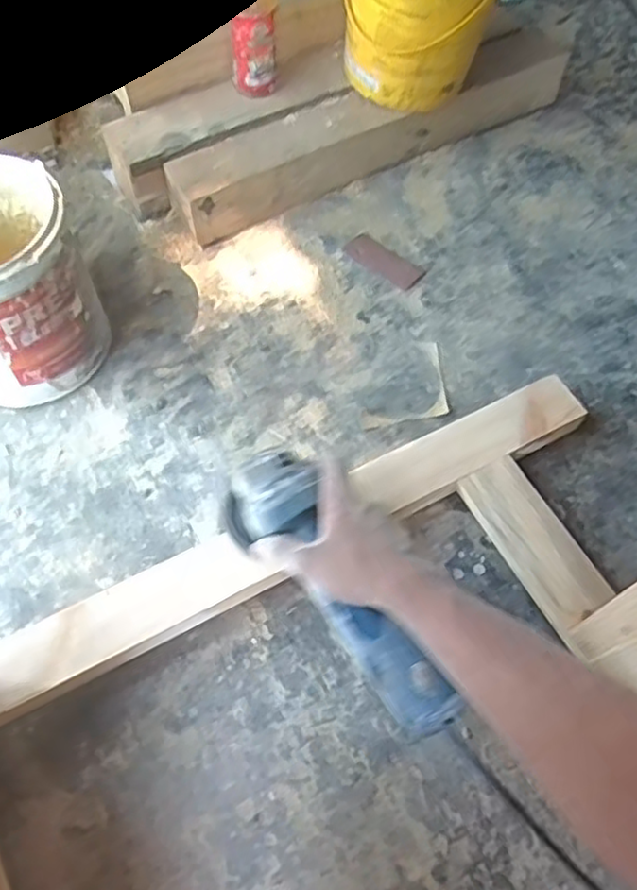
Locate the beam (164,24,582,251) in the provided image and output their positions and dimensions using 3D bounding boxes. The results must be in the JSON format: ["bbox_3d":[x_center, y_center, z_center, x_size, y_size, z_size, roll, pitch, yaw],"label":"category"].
[{"bbox_3d":[0.089,-0.427,0.940,0.601,0.092,0.084,-25,64,-14],"label":"beam"}]

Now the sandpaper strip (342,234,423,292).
[{"bbox_3d":[0.083,-0.232,0.883,0.101,0.005,0.046,38,65,15],"label":"sandpaper strip"}]

